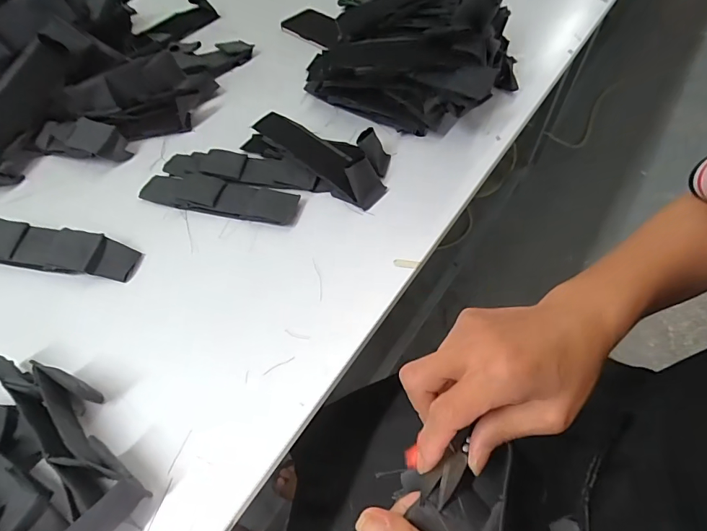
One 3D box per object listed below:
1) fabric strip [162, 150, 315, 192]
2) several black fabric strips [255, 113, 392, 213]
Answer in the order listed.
[{"bbox_3d":[-0.144,-0.125,0.526,0.199,0.012,0.050,11,61,12],"label":"fabric strip"},{"bbox_3d":[-0.034,-0.151,0.528,0.200,0.053,0.093,35,63,24],"label":"several black fabric strips"}]

